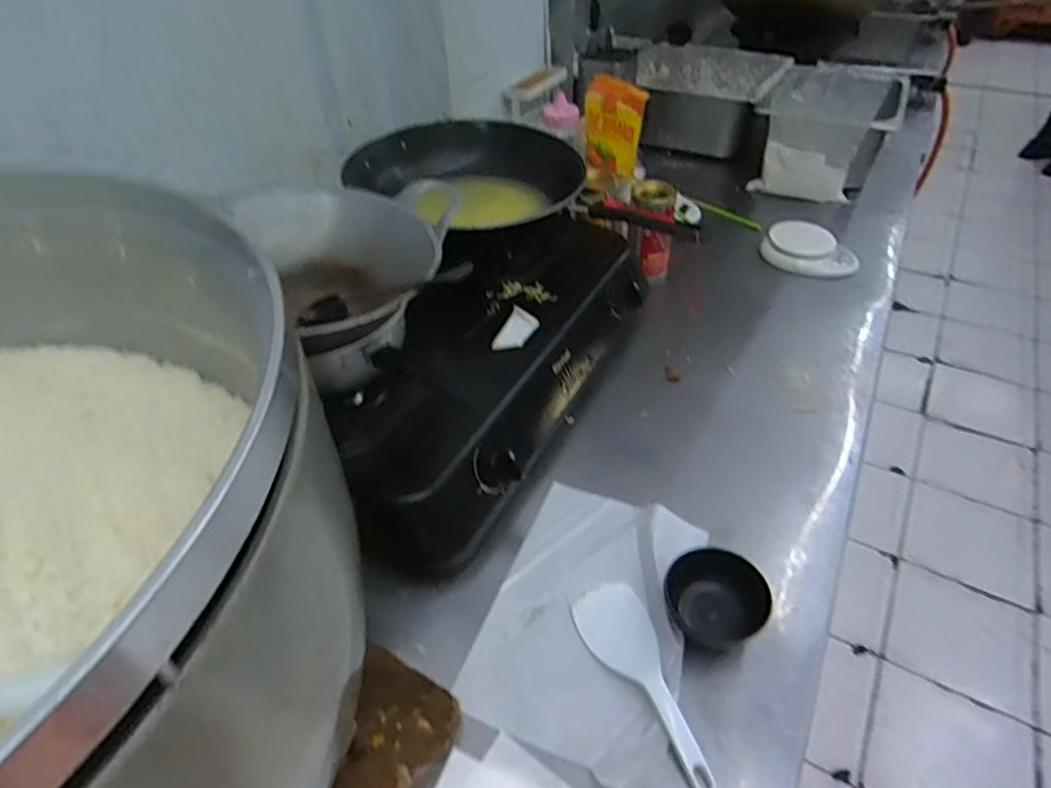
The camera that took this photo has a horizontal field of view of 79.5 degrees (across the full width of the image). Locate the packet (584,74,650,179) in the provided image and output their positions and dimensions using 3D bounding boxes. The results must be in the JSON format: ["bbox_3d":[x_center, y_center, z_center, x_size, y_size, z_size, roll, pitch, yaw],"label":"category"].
[{"bbox_3d":[0.139,-0.440,1.041,0.015,0.142,0.128,-21,43,-34],"label":"packet"}]

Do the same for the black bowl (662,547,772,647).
[{"bbox_3d":[0.178,0.190,0.604,0.087,0.043,0.081,0,43,0],"label":"black bowl"}]

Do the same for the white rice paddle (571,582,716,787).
[{"bbox_3d":[0.106,0.249,0.554,0.063,0.013,0.187,-17,45,-17],"label":"white rice paddle"}]

